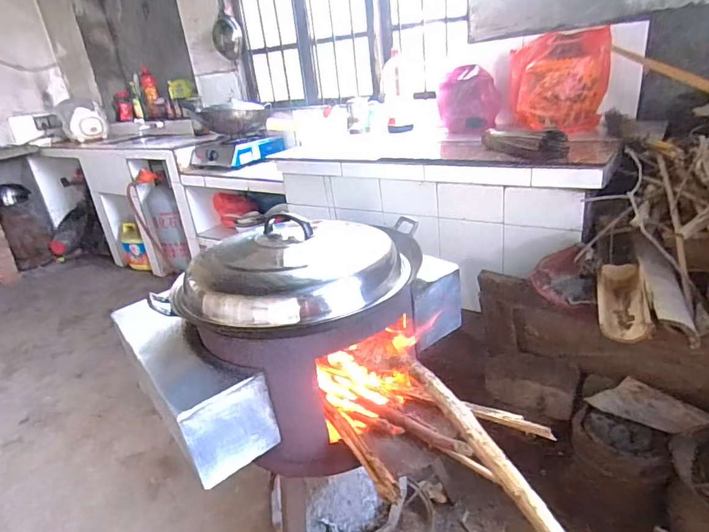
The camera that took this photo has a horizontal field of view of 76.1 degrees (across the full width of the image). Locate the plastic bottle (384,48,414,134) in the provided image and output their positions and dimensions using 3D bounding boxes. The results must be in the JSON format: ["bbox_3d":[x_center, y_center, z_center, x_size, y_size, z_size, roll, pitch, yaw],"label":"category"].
[{"bbox_3d":[0.174,-0.687,1.806,0.113,0.282,0.102,-6,25,3],"label":"plastic bottle"}]

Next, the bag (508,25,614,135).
[{"bbox_3d":[0.630,-0.567,1.403,0.282,0.260,0.160,3,27,21],"label":"bag"}]

